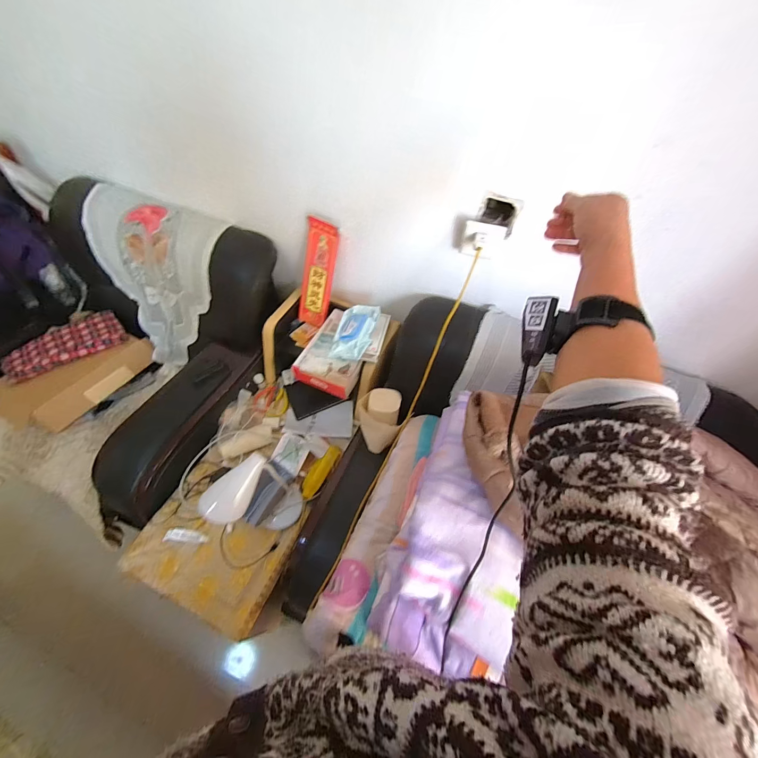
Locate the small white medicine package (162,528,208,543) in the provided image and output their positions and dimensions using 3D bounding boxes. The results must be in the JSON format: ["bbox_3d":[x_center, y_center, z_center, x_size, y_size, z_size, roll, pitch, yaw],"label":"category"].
[{"bbox_3d":[-0.509,0.416,0.850,0.103,0.014,0.031,12,54,-9],"label":"small white medicine package"}]

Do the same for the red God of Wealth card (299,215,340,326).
[{"bbox_3d":[-0.189,-0.313,0.994,0.094,0.329,0.020,16,40,-3],"label":"red God of Wealth card"}]

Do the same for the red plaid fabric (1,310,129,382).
[{"bbox_3d":[-1.037,-0.115,1.064,0.337,0.041,0.163,-29,61,-21],"label":"red plaid fabric"}]

